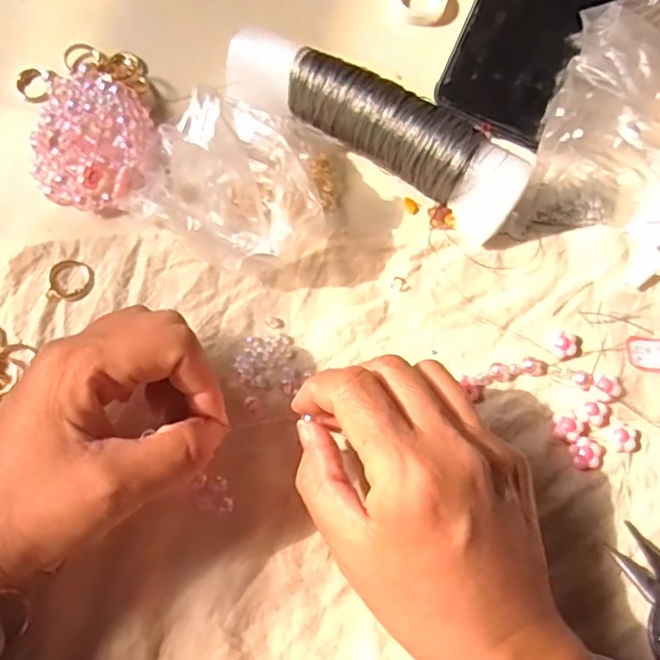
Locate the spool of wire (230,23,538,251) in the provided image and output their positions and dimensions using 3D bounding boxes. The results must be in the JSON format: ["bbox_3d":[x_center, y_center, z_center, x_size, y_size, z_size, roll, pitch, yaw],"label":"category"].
[{"bbox_3d":[0.022,-0.111,0.353,0.177,0.044,0.042,32,73,8],"label":"spool of wire"}]

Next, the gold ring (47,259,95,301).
[{"bbox_3d":[-0.138,-0.027,0.338,0.023,0.004,0.023,1,71,-2],"label":"gold ring"}]

